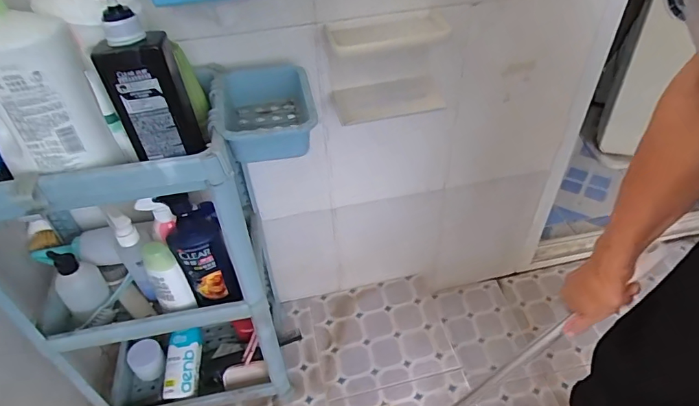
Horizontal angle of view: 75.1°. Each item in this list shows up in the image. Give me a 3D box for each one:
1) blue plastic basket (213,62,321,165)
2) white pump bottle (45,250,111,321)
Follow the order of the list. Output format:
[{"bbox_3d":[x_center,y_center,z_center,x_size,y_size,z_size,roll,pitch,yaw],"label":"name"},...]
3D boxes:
[{"bbox_3d":[-0.116,-0.128,0.632,0.128,0.060,0.183,-10,42,-7],"label":"blue plastic basket"},{"bbox_3d":[-0.446,0.132,0.750,0.067,0.120,0.050,-27,47,-25],"label":"white pump bottle"}]

